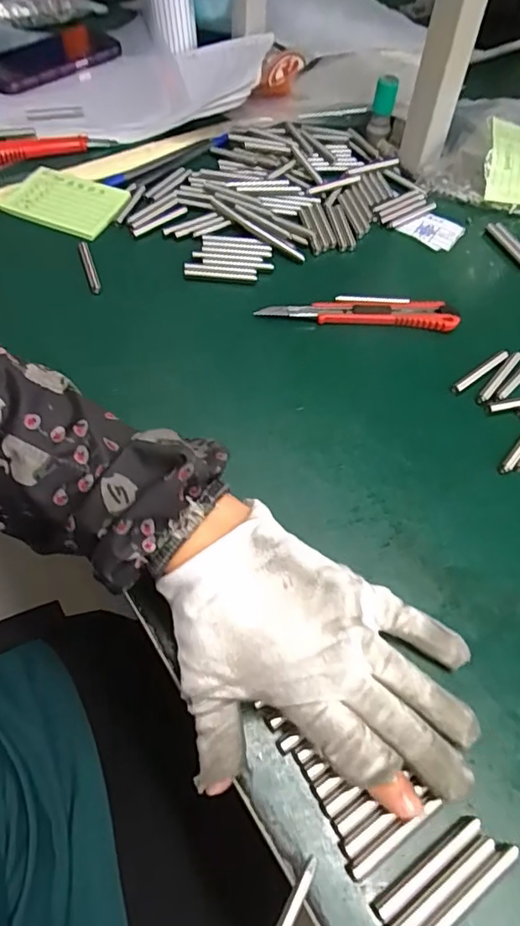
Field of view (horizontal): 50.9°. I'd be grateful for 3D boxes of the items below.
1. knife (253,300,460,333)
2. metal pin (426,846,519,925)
[{"bbox_3d":[0.076,-0.118,0.424,0.150,0.013,0.022,5,57,-1],"label":"knife"},{"bbox_3d":[0.087,0.182,0.230,0.058,0.005,0.007,-27,63,-20],"label":"metal pin"}]

